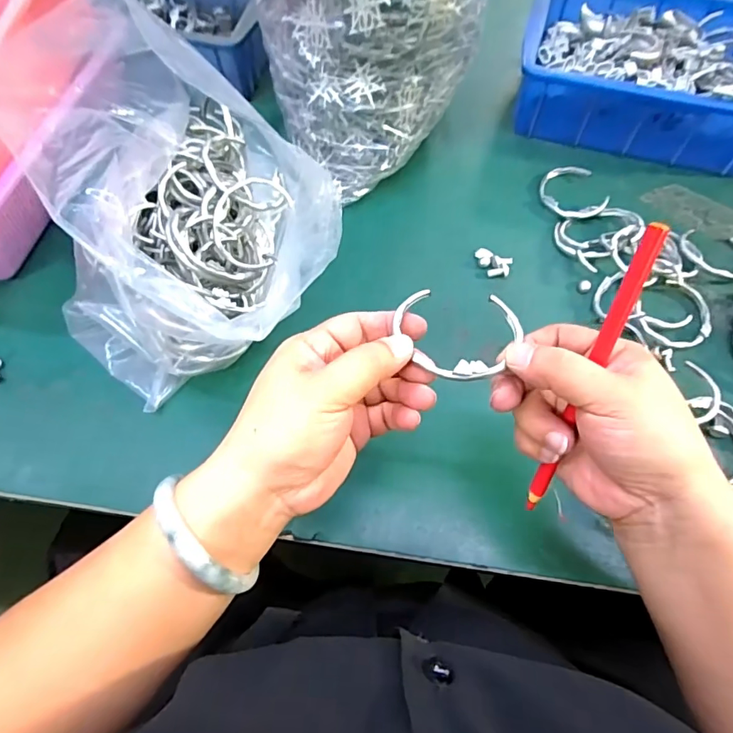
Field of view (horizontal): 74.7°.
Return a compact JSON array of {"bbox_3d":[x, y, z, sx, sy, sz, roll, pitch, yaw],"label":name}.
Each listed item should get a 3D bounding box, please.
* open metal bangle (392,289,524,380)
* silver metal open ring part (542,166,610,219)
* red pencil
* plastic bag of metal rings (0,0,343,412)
[{"bbox_3d":[0.049,-0.017,0.253,0.067,0.009,0.053,6,68,3],"label":"open metal bangle"},{"bbox_3d":[0.191,-0.163,0.450,0.052,0.014,0.065,-17,65,-9],"label":"silver metal open ring part"},{"bbox_3d":[0.112,0.010,0.246,0.008,0.163,0.005,16,27,7],"label":"red pencil"},{"bbox_3d":[-0.148,-0.103,0.338,0.166,0.146,0.201,28,67,12],"label":"plastic bag of metal rings"}]

